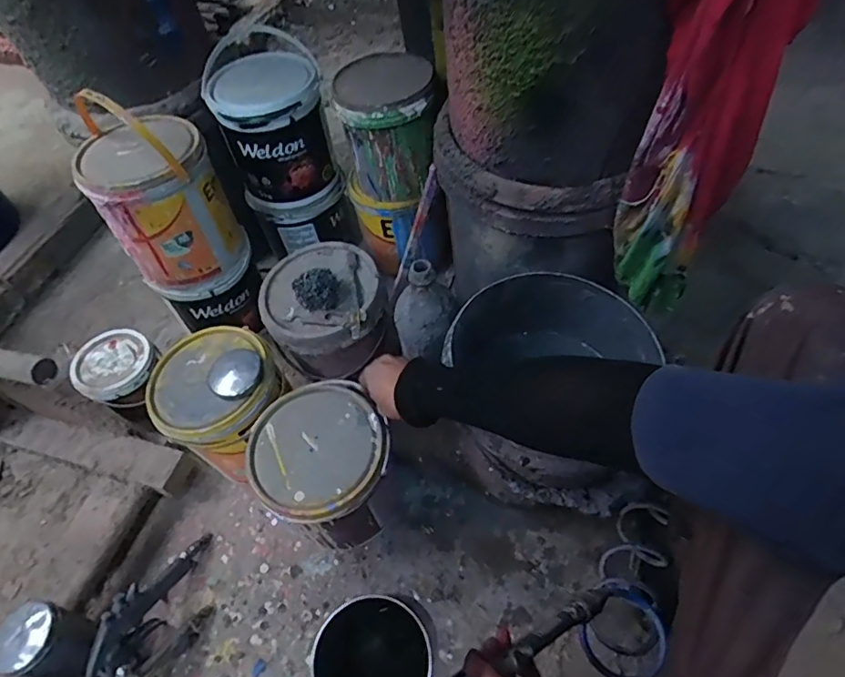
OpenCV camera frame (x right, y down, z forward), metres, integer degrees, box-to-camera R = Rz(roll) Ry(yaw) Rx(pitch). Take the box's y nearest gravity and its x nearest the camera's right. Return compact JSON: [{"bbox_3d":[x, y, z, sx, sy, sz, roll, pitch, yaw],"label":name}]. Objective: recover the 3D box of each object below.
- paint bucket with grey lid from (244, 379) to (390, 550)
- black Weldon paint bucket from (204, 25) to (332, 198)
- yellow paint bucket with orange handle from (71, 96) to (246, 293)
[{"bbox_3d":[-0.130,0.192,0.742,0.171,0.206,0.182,-2,57,3],"label":"paint bucket with grey lid"},{"bbox_3d":[-0.246,-0.357,0.876,0.174,0.189,0.153,-23,57,-7],"label":"black Weldon paint bucket"},{"bbox_3d":[-0.397,-0.224,0.779,0.166,0.284,0.160,-4,57,6],"label":"yellow paint bucket with orange handle"}]

